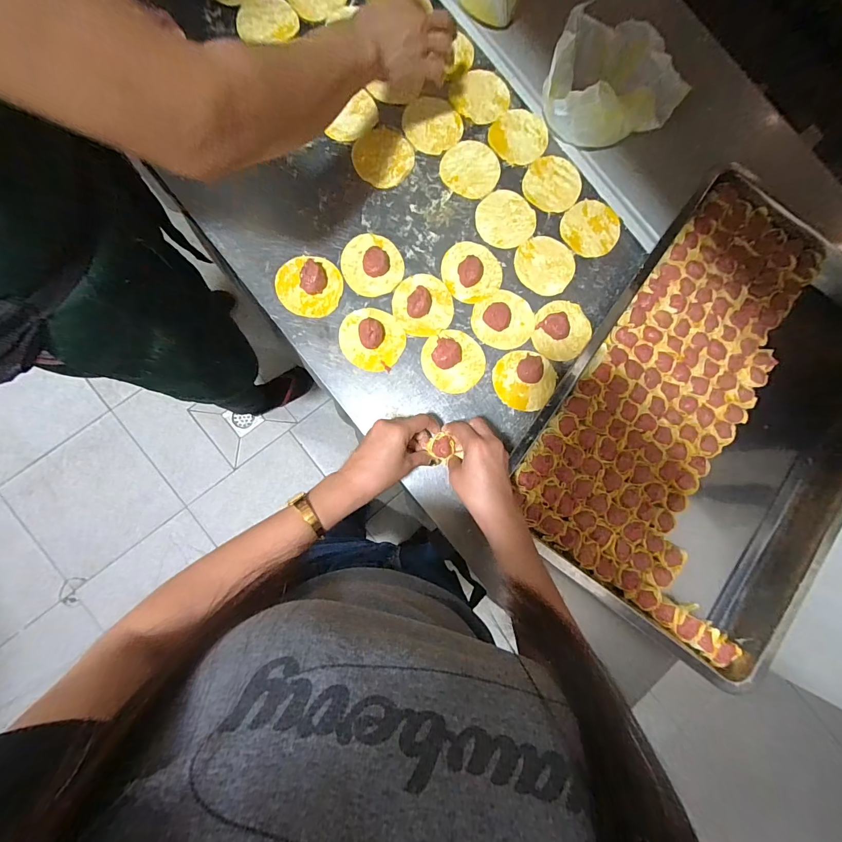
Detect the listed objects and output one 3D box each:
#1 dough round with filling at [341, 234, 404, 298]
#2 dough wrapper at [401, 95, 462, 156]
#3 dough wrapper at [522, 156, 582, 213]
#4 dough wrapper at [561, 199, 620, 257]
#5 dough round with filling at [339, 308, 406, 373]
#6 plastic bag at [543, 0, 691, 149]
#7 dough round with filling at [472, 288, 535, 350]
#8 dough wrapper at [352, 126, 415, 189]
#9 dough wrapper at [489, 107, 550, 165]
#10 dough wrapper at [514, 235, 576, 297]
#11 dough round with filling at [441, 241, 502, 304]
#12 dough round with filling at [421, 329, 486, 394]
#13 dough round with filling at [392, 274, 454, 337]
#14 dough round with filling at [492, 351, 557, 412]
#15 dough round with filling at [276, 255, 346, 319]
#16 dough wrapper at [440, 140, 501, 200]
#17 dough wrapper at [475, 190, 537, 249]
[{"bbox_3d":[-0.065,-0.212,0.516,0.079,0.018,0.085,0,83,-4],"label":"dough round with filling"},{"bbox_3d":[0.017,-0.420,0.550,0.081,0.004,0.083,0,83,-4],"label":"dough wrapper"},{"bbox_3d":[0.190,-0.343,0.560,0.083,0.004,0.085,0,83,-4],"label":"dough wrapper"},{"bbox_3d":[0.246,-0.278,0.559,0.087,0.004,0.080,-33,86,-7],"label":"dough wrapper"},{"bbox_3d":[-0.065,-0.109,0.503,0.084,0.023,0.079,0,83,-4],"label":"dough round with filling"},{"bbox_3d":[0.266,-0.465,0.536,0.176,0.086,0.149,25,82,0],"label":"plastic bag"},{"bbox_3d":[0.114,-0.137,0.525,0.085,0.020,0.076,-31,86,-7],"label":"dough round with filling"},{"bbox_3d":[-0.051,-0.366,0.539,0.082,0.004,0.080,-38,87,-7],"label":"dough wrapper"},{"bbox_3d":[0.144,-0.413,0.563,0.080,0.004,0.085,0,83,-4],"label":"dough wrapper"},{"bbox_3d":[0.174,-0.220,0.545,0.082,0.004,0.078,0,83,-4],"label":"dough wrapper"},{"bbox_3d":[0.069,-0.209,0.529,0.079,0.019,0.080,0,83,-4],"label":"dough round with filling"},{"bbox_3d":[0.044,-0.081,0.510,0.082,0.021,0.083,0,83,-4],"label":"dough round with filling"},{"bbox_3d":[0.003,-0.159,0.515,0.078,0.023,0.083,0,83,-4],"label":"dough round with filling"},{"bbox_3d":[0.140,-0.055,0.519,0.083,0.017,0.079,0,83,-4],"label":"dough round with filling"},{"bbox_3d":[-0.147,-0.178,0.504,0.083,0.023,0.076,0,83,-4],"label":"dough round with filling"},{"bbox_3d":[0.071,-0.359,0.551,0.081,0.004,0.083,0,83,-4],"label":"dough wrapper"},{"bbox_3d":[0.121,-0.287,0.549,0.081,0.004,0.084,0,83,-4],"label":"dough wrapper"}]

